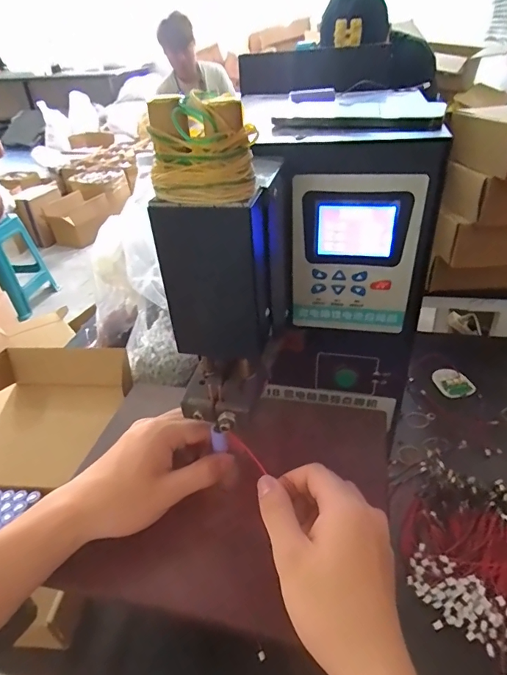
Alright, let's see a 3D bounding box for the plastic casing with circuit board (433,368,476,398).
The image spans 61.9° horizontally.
[{"bbox_3d":[0.300,0.067,0.630,0.046,0.016,0.053,-9,37,-7],"label":"plastic casing with circuit board"}]

